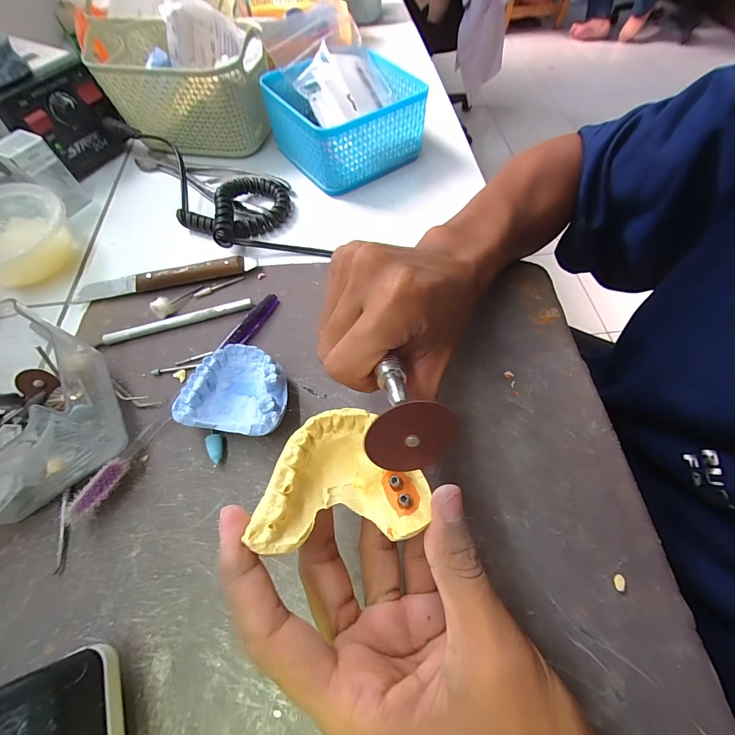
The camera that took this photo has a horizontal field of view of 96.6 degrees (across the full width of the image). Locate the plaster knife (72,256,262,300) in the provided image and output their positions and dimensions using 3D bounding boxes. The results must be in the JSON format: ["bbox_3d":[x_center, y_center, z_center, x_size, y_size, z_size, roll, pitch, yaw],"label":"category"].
[{"bbox_3d":[-0.171,-0.077,0.279,0.148,0.015,0.014,-11,63,-4],"label":"plaster knife"}]

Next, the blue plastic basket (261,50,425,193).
[{"bbox_3d":[-0.024,-0.268,0.353,0.131,0.066,0.133,-34,67,-15],"label":"blue plastic basket"}]

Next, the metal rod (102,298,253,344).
[{"bbox_3d":[-0.149,-0.037,0.261,0.112,0.004,0.008,-16,102,-7],"label":"metal rod"}]

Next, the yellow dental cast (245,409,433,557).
[{"bbox_3d":[-0.010,0.045,0.137,0.067,0.020,0.049,-6,62,-2],"label":"yellow dental cast"}]

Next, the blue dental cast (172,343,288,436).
[{"bbox_3d":[-0.084,0.017,0.221,0.064,0.028,0.056,8,63,5],"label":"blue dental cast"}]

